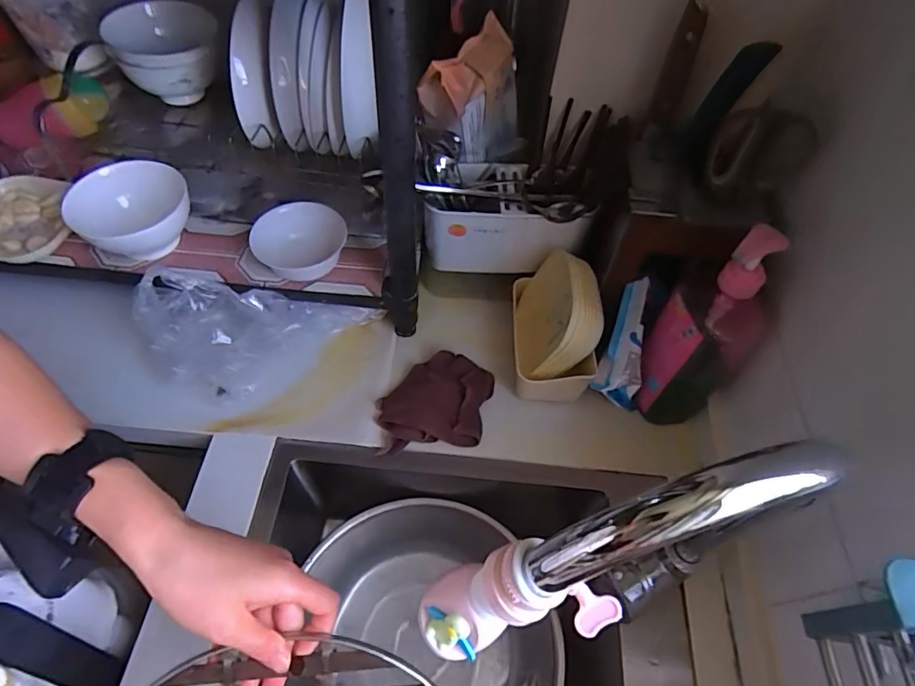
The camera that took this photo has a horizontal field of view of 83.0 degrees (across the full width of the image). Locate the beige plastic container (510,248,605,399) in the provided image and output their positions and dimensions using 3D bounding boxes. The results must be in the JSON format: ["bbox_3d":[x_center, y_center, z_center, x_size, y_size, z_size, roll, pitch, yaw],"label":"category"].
[{"bbox_3d":[0.115,-0.025,0.616,0.082,0.115,0.156,3,56,-1],"label":"beige plastic container"}]

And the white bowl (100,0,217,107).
[{"bbox_3d":[-0.376,-0.373,0.690,0.113,0.110,0.117,1,56,-2],"label":"white bowl"}]

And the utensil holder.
[{"bbox_3d":[0.061,-0.151,0.641,0.182,0.099,0.100,8,56,2],"label":"utensil holder"}]

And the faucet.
[{"bbox_3d":[0.093,0.151,0.326,0.229,0.288,0.046,-9,57,-9],"label":"faucet"}]

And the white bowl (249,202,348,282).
[{"bbox_3d":[-0.184,-0.115,0.614,0.108,0.048,0.093,-20,60,-15],"label":"white bowl"}]

